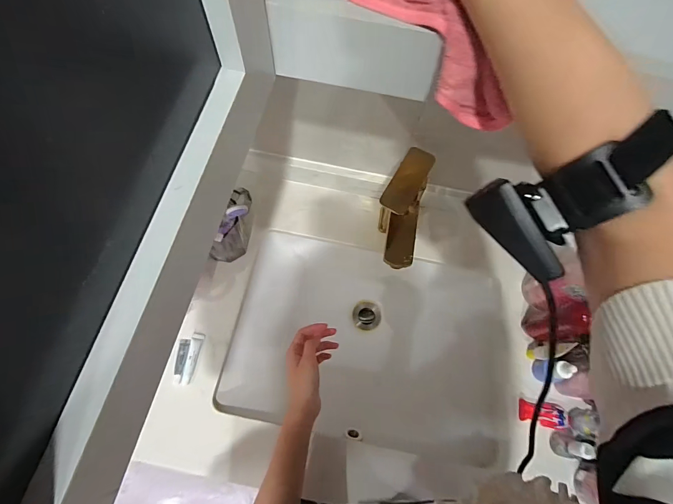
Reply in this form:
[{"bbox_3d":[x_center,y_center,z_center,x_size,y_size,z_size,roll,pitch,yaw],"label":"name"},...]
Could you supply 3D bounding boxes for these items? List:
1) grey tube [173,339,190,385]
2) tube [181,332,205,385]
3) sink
[{"bbox_3d":[-0.234,0.165,0.534,0.018,0.009,0.065,0,68,-3],"label":"grey tube"},{"bbox_3d":[-0.219,0.162,0.536,0.016,0.008,0.077,9,68,1],"label":"tube"},{"bbox_3d":[0.047,0.155,0.658,0.421,0.169,0.335,12,68,2],"label":"sink"}]

